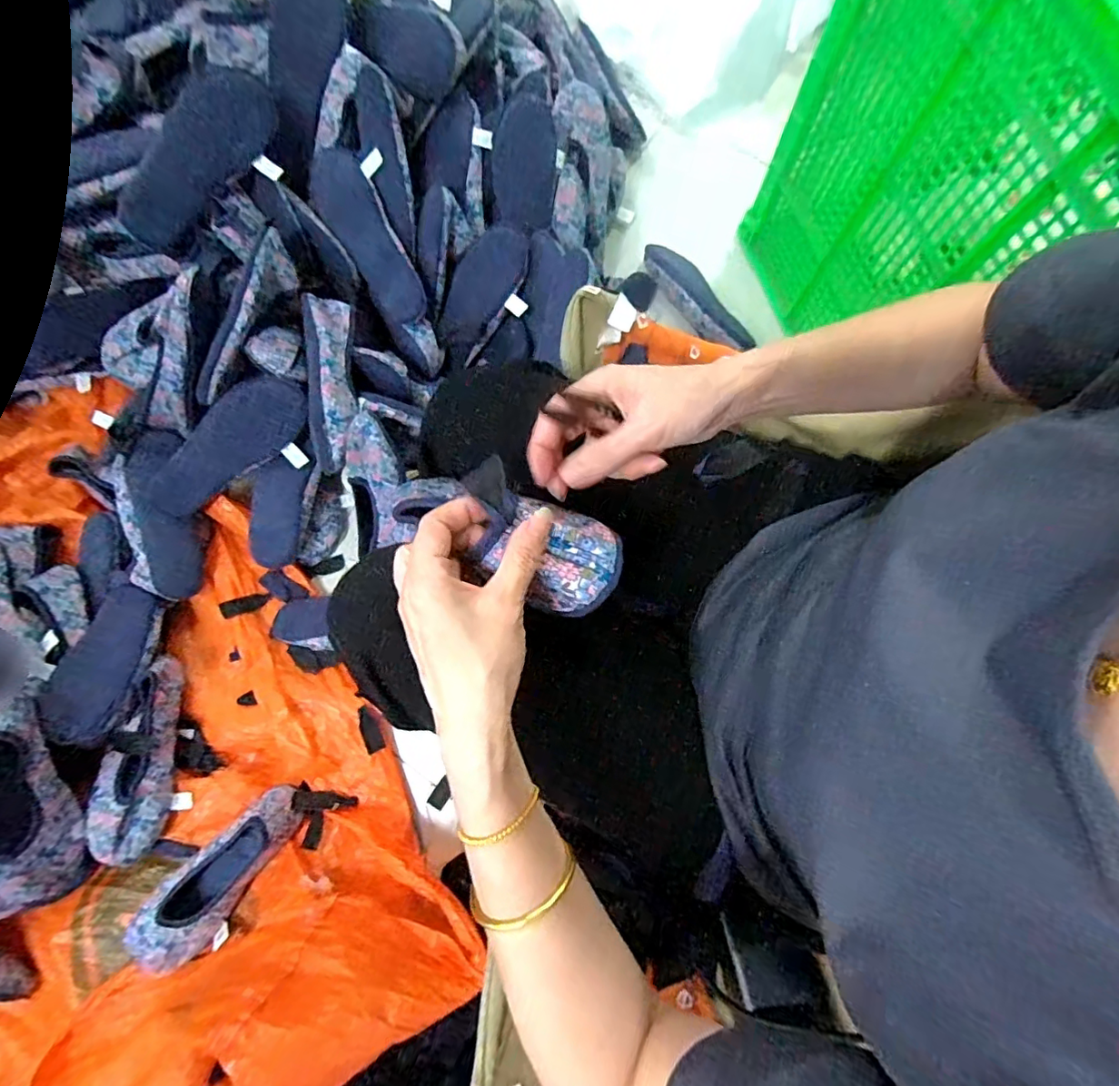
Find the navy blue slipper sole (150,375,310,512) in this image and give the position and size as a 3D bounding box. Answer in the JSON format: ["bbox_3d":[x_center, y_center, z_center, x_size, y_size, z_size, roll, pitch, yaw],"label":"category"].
[{"bbox_3d":[-0.473,-0.141,0.772,0.261,0.039,0.089,-33,110,11],"label":"navy blue slipper sole"}]

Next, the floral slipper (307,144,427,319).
[{"bbox_3d":[-0.282,-0.458,0.799,0.089,0.050,0.286,-31,94,11],"label":"floral slipper"}]

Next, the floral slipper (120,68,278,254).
[{"bbox_3d":[-0.502,-0.529,0.744,0.264,0.092,0.055,-52,40,0],"label":"floral slipper"}]

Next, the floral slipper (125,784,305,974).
[{"bbox_3d":[-0.439,0.427,0.695,0.091,0.065,0.240,39,81,8],"label":"floral slipper"}]

